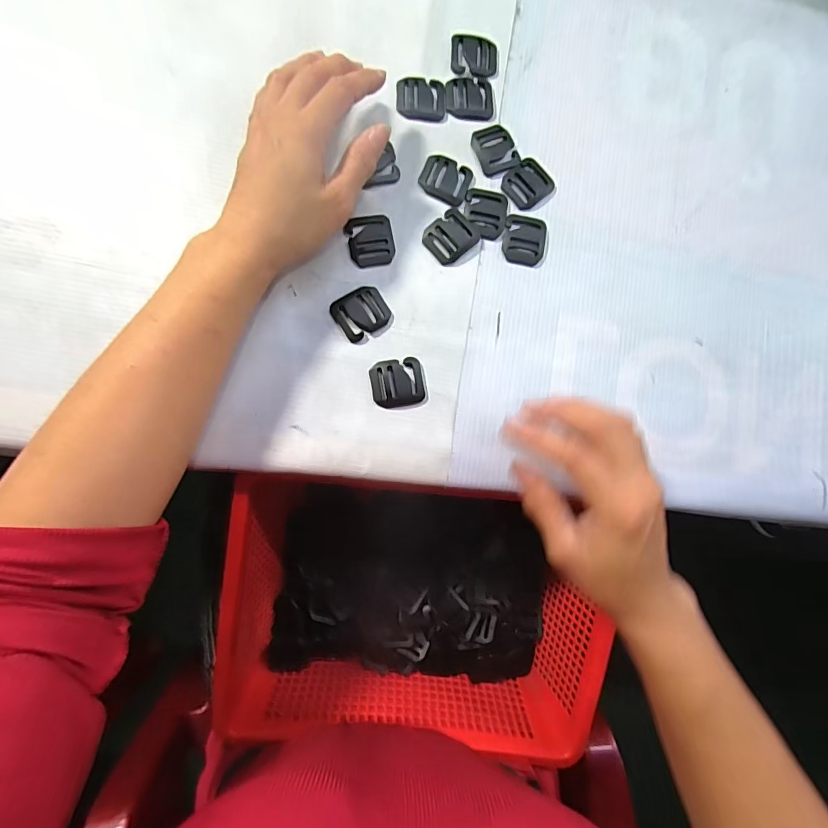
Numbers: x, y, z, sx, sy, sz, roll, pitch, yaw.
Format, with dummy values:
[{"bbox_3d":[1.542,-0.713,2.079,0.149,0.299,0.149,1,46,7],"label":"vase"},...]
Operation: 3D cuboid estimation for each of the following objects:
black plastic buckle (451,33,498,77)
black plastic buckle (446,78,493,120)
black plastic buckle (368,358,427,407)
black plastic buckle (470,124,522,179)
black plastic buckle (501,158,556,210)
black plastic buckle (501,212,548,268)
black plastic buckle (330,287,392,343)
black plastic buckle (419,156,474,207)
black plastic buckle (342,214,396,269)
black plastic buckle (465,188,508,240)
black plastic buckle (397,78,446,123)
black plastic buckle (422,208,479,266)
[{"bbox_3d":[0.045,-0.267,0.325,0.034,0.004,0.029,4,84,-7],"label":"black plastic buckle"},{"bbox_3d":[0.041,-0.233,0.320,0.036,0.004,0.030,-2,85,-7],"label":"black plastic buckle"},{"bbox_3d":[-0.011,-0.021,0.293,0.035,0.004,0.032,-8,85,-8],"label":"black plastic buckle"},{"bbox_3d":[0.059,-0.193,0.319,0.030,0.004,0.035,-23,88,-9],"label":"black plastic buckle"},{"bbox_3d":[0.084,-0.170,0.319,0.037,0.004,0.031,-42,91,-9],"label":"black plastic buckle"},{"bbox_3d":[0.080,-0.126,0.315,0.031,0.004,0.035,10,83,-6],"label":"black plastic buckle"},{"bbox_3d":[-0.035,-0.069,0.295,0.035,0.004,0.032,-32,89,-9],"label":"black plastic buckle"},{"bbox_3d":[0.023,-0.168,0.311,0.035,0.004,0.032,24,82,-4],"label":"black plastic buckle"},{"bbox_3d":[-0.029,-0.120,0.301,0.031,0.004,0.035,-10,86,-8],"label":"black plastic buckle"},{"bbox_3d":[0.052,-0.145,0.312,0.030,0.004,0.037,5,84,-7],"label":"black plastic buckle"},{"bbox_3d":[0.006,-0.228,0.317,0.036,0.004,0.030,1,84,-7],"label":"black plastic buckle"},{"bbox_3d":[0.025,-0.125,0.307,0.035,0.004,0.030,-42,91,-9],"label":"black plastic buckle"}]

